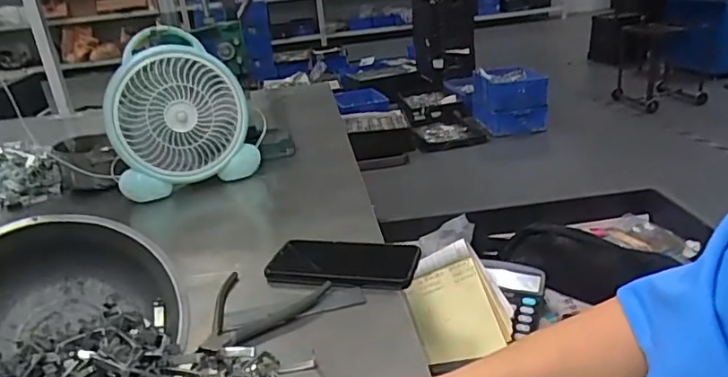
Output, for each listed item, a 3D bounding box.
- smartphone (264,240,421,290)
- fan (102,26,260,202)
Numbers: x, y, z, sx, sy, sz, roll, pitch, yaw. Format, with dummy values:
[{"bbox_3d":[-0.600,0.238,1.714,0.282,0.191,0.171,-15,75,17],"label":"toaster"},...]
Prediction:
[{"bbox_3d":[-0.022,0.080,0.590,0.160,0.013,0.080,0,25,17],"label":"smartphone"},{"bbox_3d":[-0.296,-0.112,0.857,0.217,0.235,0.084,-13,24,-18],"label":"fan"}]

